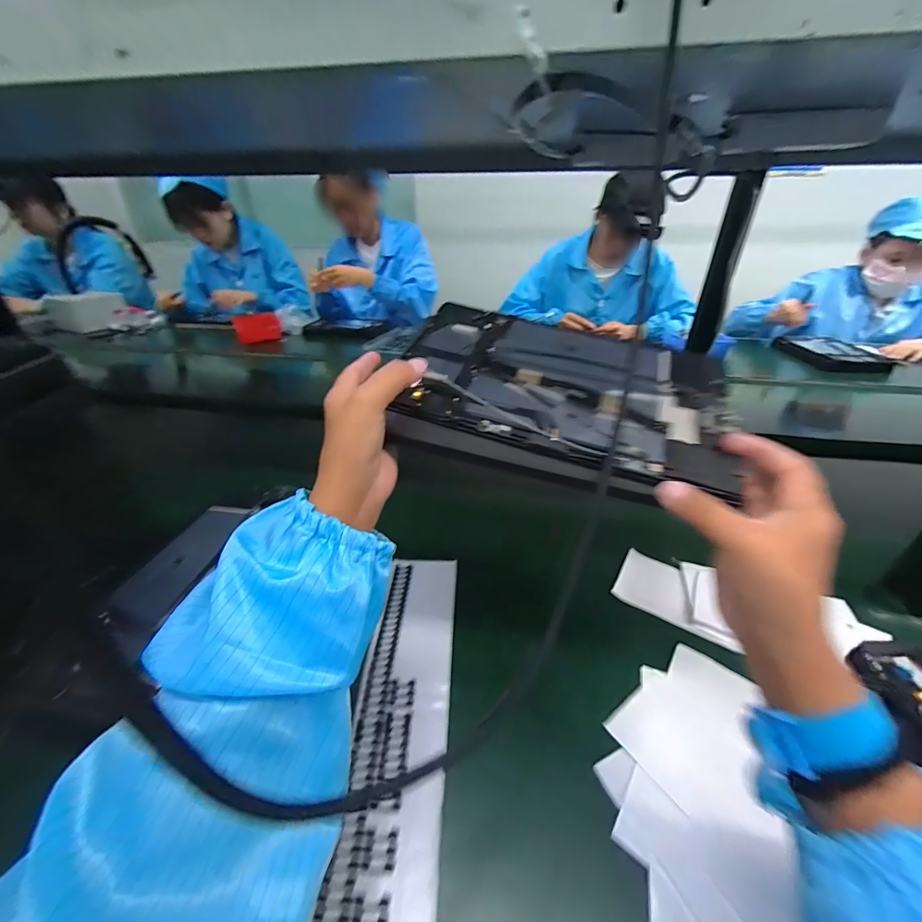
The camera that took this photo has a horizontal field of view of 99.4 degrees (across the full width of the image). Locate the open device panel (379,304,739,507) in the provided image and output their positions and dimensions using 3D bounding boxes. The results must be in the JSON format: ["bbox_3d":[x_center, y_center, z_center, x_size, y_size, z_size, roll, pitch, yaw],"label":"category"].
[{"bbox_3d":[0.071,-0.051,0.287,0.229,0.016,0.159,16,51,11],"label":"open device panel"}]

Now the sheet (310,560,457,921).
[{"bbox_3d":[-0.045,0.192,0.298,0.072,0.008,0.299,1,34,1],"label":"sheet"}]

